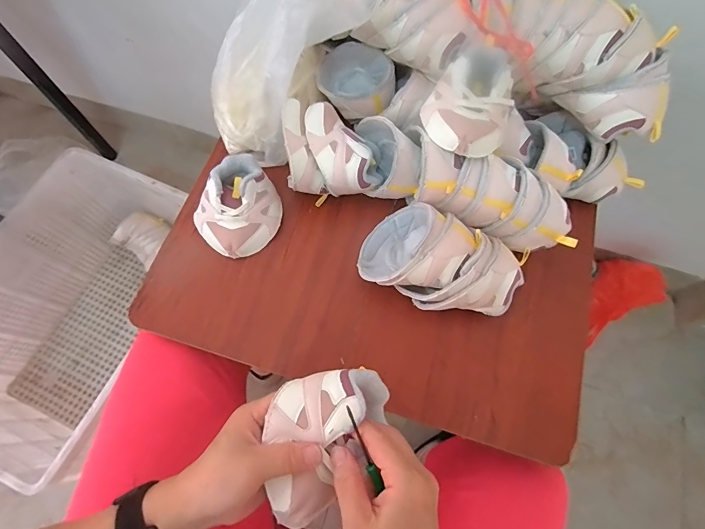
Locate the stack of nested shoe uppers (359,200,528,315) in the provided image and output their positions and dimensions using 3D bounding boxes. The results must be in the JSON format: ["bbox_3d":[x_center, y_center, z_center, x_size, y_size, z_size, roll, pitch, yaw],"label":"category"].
[{"bbox_3d":[0.109,-0.003,0.469,0.191,0.095,0.115,26,71,8],"label":"stack of nested shoe uppers"}]

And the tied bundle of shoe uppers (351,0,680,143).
[{"bbox_3d":[0.206,-0.277,0.470,0.394,0.104,0.112,18,70,6],"label":"tied bundle of shoe uppers"}]

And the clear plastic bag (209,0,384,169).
[{"bbox_3d":[-0.096,-0.291,0.484,0.316,0.093,0.191,-42,71,26],"label":"clear plastic bag"}]

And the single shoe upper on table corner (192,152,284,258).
[{"bbox_3d":[-0.155,-0.076,0.507,0.109,0.059,0.119,38,73,12],"label":"single shoe upper on table corner"}]

